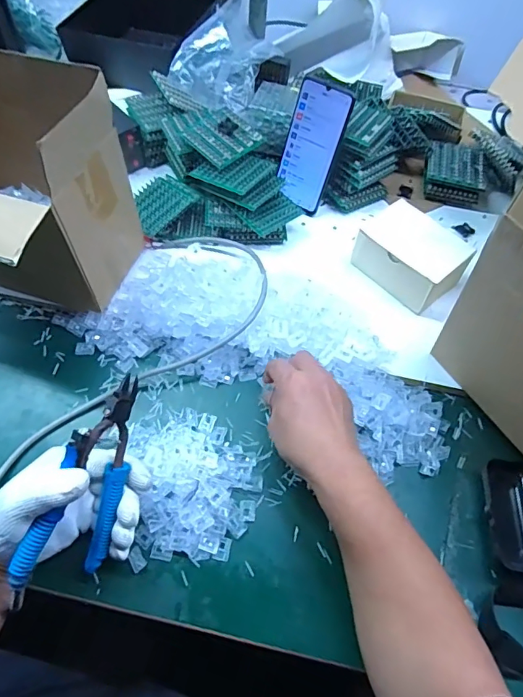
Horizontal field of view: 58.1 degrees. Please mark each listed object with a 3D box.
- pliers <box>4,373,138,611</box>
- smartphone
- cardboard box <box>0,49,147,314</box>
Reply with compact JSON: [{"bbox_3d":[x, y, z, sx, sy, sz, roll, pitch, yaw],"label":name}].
[{"bbox_3d":[-0.151,0.120,0.411,0.020,0.079,0.193,19,88,43],"label":"pliers"},{"bbox_3d":[0.068,-0.272,0.644,0.075,0.160,0.014,25,40,13],"label":"smartphone"},{"bbox_3d":[-0.283,-0.168,0.526,0.233,0.229,0.227,18,60,7],"label":"cardboard box"}]

